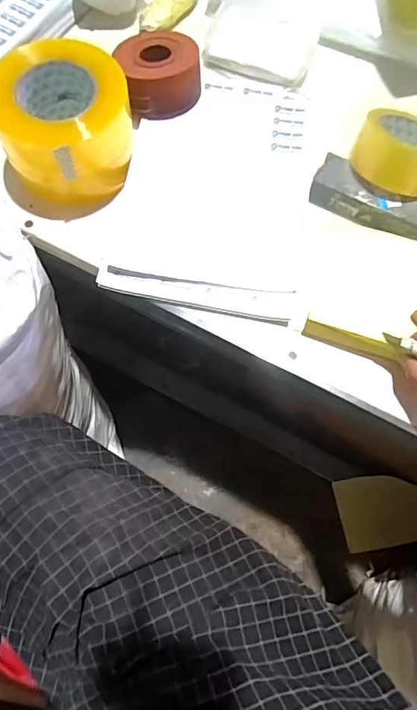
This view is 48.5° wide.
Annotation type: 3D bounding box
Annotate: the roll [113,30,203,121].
[{"bbox_3d":[-0.058,-0.332,0.537,0.089,0.051,0.096,1,71,-2],"label":"roll"}]

